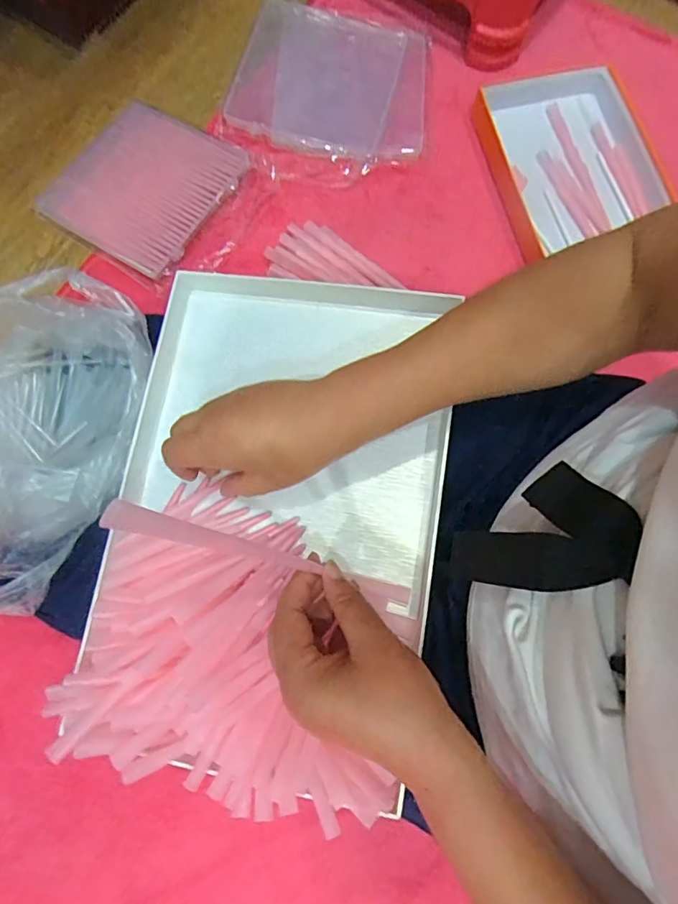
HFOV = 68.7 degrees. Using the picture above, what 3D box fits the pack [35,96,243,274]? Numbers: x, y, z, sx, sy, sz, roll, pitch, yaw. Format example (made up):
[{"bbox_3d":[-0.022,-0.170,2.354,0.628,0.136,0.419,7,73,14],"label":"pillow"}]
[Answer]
[{"bbox_3d":[-0.257,-0.344,0.635,0.218,0.025,0.203,32,78,5],"label":"pack"}]

